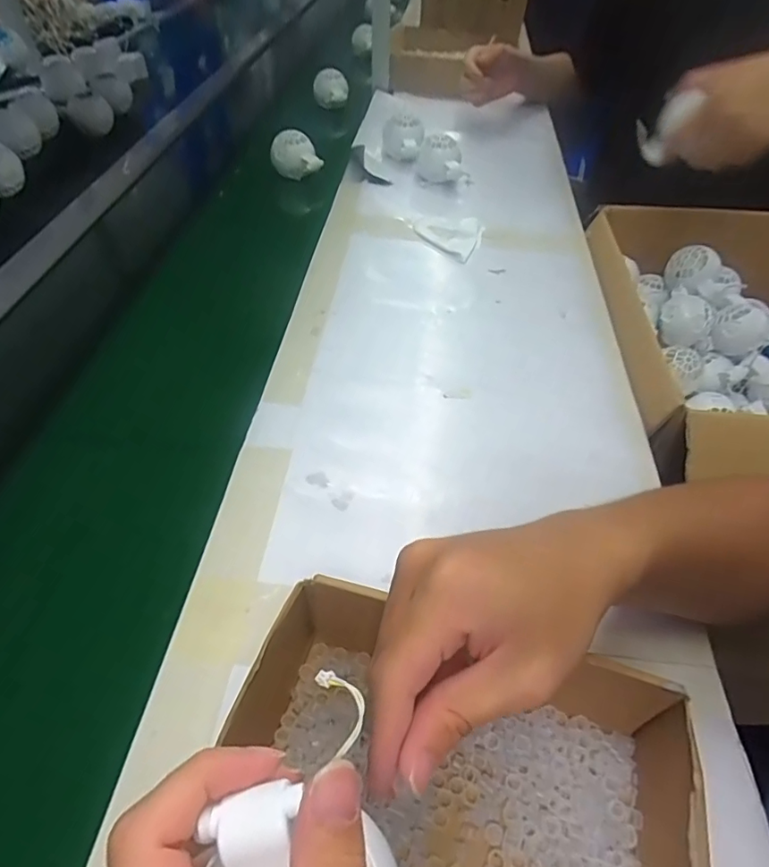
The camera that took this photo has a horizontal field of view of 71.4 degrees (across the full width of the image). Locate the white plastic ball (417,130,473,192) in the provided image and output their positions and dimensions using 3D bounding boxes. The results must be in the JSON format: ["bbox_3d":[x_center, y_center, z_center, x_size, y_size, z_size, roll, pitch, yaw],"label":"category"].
[{"bbox_3d":[0.088,-0.396,0.779,0.074,0.068,0.071,1,47,-1],"label":"white plastic ball"}]

